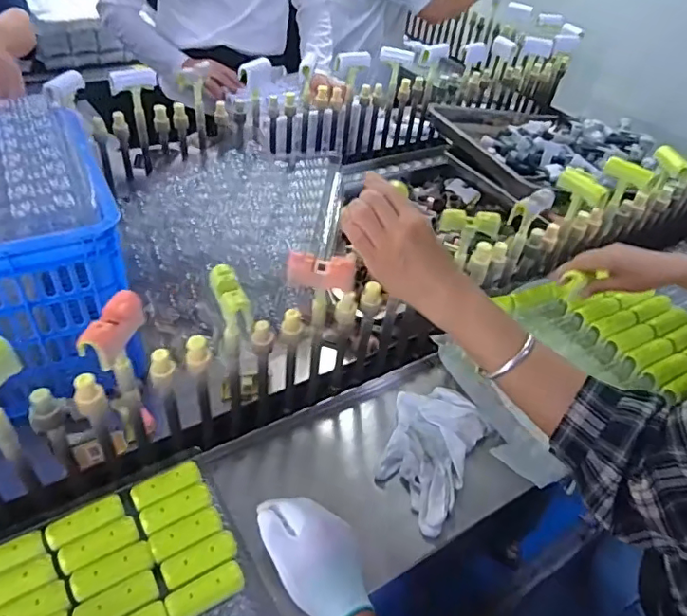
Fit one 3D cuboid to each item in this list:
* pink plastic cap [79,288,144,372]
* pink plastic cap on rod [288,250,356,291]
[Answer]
[{"bbox_3d":[-0.221,0.021,0.512,0.026,0.038,0.079,15,44,7],"label":"pink plastic cap"},{"bbox_3d":[-0.025,-0.041,0.606,0.075,0.037,0.022,4,44,-4],"label":"pink plastic cap on rod"}]

